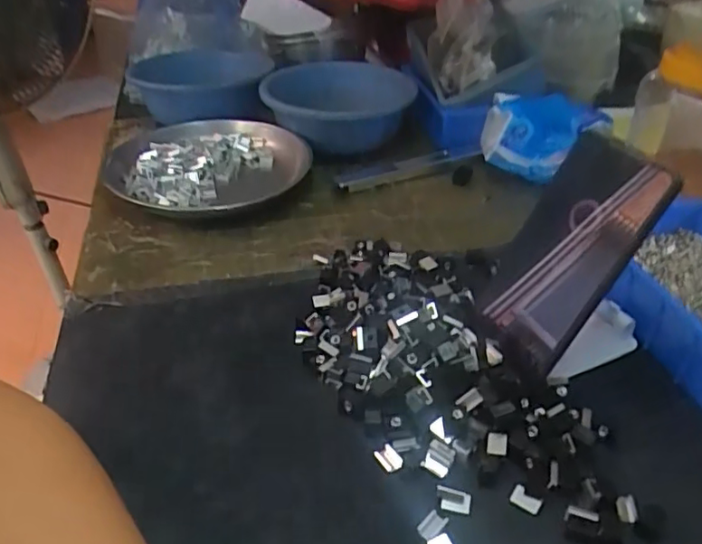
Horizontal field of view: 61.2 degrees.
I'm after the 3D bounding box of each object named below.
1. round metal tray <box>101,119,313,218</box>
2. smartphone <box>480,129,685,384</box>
[{"bbox_3d":[-0.167,-0.125,0.689,0.230,0.024,0.230,-1,37,1],"label":"round metal tray"},{"bbox_3d":[0.145,-0.008,0.396,0.016,0.154,0.074,8,29,-34],"label":"smartphone"}]

